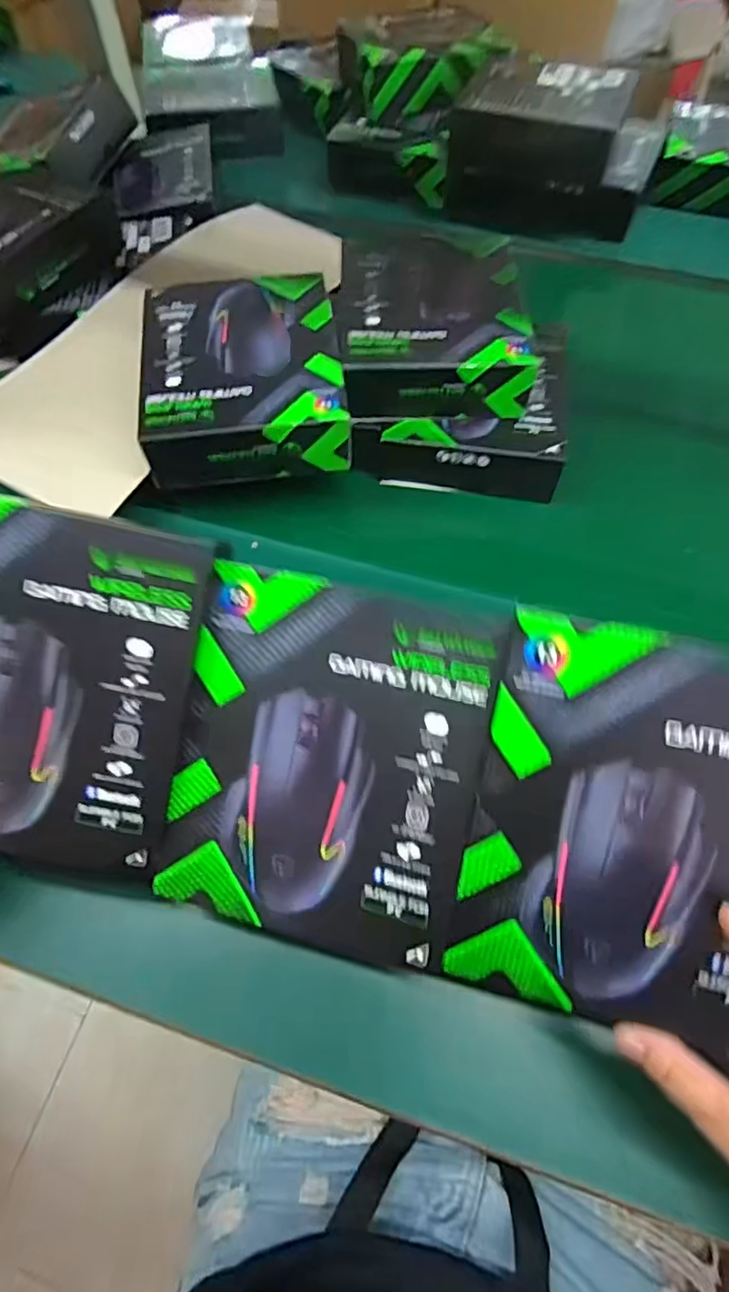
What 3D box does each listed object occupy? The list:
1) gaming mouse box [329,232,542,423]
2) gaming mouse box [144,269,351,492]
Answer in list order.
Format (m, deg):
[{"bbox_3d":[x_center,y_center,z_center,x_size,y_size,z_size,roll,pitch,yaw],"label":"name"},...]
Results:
[{"bbox_3d":[0.059,-0.283,0.528,0.158,0.056,0.172,-4,61,0],"label":"gaming mouse box"},{"bbox_3d":[-0.100,-0.227,0.503,0.159,0.059,0.188,-8,61,-2],"label":"gaming mouse box"}]

